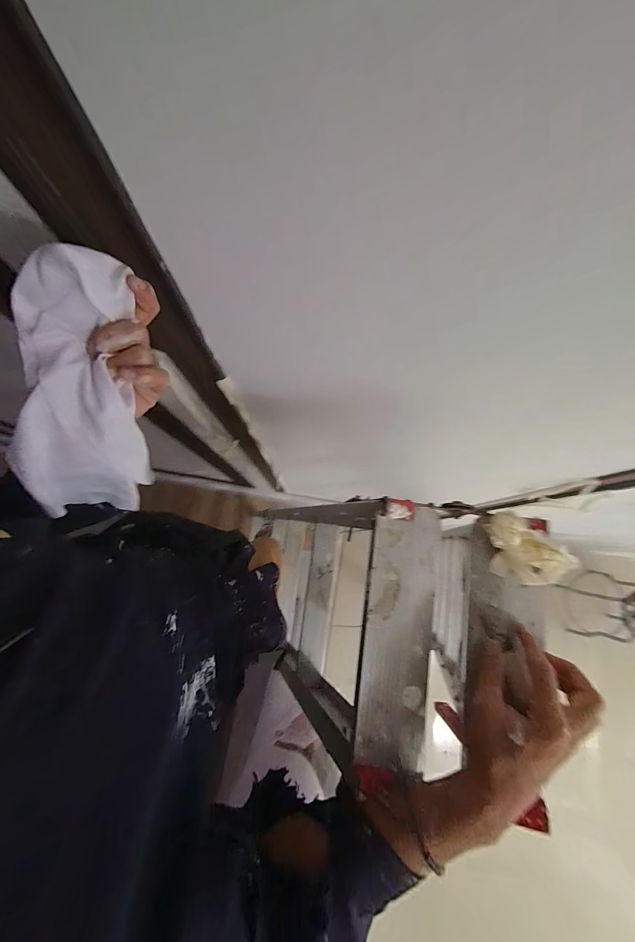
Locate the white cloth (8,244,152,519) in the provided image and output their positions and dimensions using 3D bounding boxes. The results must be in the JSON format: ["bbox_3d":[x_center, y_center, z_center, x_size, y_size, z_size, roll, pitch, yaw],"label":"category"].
[{"bbox_3d":[-0.211,-0.055,0.285,0.068,0.081,0.245,19,118,5],"label":"white cloth"}]

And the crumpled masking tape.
[{"bbox_3d":[0.222,0.092,0.342,0.089,0.032,0.061,39,82,9],"label":"crumpled masking tape"}]

